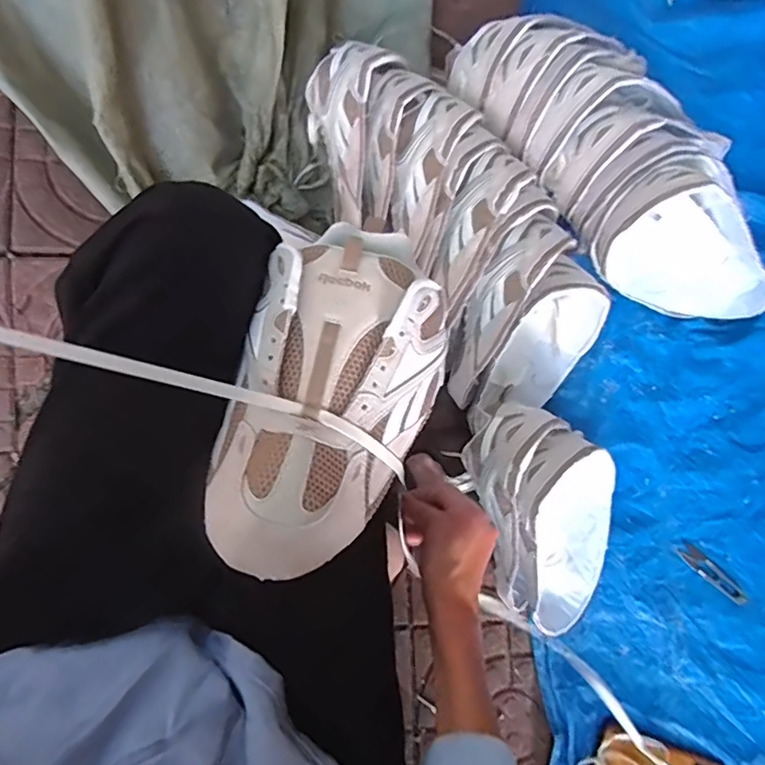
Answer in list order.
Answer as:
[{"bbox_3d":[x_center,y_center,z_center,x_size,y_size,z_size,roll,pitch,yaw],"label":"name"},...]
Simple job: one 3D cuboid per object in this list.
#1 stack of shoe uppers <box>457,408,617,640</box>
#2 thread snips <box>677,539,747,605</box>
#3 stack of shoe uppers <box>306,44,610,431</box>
[{"bbox_3d":[0.187,0.165,0.657,0.212,0.149,0.240,20,81,1],"label":"stack of shoe uppers"},{"bbox_3d":[0.436,0.252,0.716,0.103,0.012,0.024,42,81,5],"label":"thread snips"},{"bbox_3d":[0.089,-0.180,0.648,0.208,0.136,0.496,-38,100,-8],"label":"stack of shoe uppers"}]

